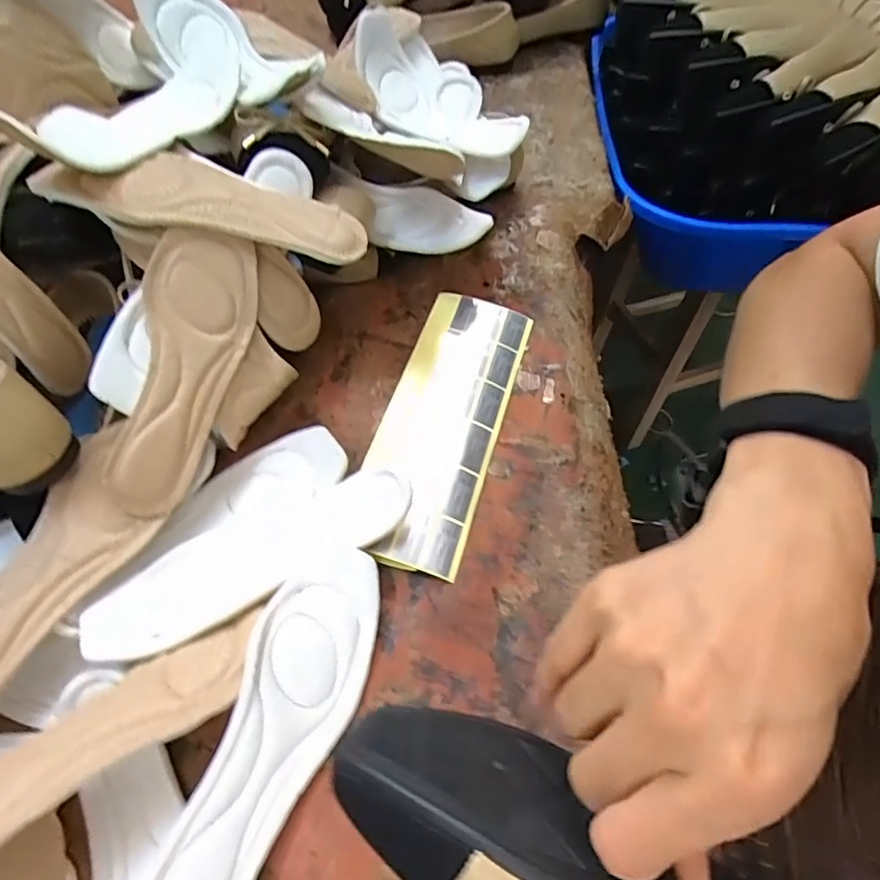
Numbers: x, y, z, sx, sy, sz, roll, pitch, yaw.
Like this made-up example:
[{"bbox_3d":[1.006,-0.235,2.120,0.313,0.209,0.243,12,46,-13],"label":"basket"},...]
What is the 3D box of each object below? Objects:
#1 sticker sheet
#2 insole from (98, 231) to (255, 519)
[{"bbox_3d":[0.006,-0.023,0.439,0.087,0.017,0.248,21,59,-2],"label":"sticker sheet"},{"bbox_3d":[-0.176,-0.047,0.381,0.068,0.015,0.190,16,81,-23],"label":"insole"}]

